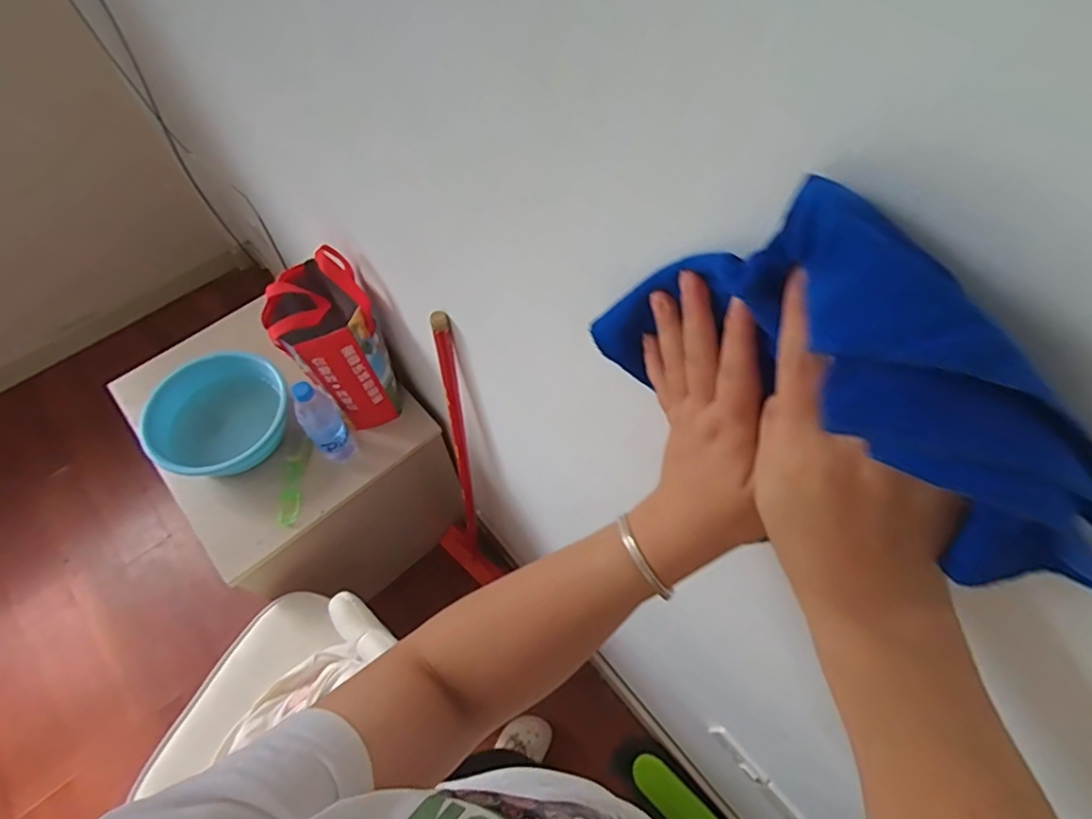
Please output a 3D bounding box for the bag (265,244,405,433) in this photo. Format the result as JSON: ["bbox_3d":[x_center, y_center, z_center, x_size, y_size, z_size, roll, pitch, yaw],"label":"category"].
[{"bbox_3d":[-0.374,-0.116,1.008,0.156,0.312,0.197,-26,63,-14],"label":"bag"}]

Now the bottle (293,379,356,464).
[{"bbox_3d":[-0.384,0.021,0.980,0.062,0.225,0.064,0,60,0],"label":"bottle"}]

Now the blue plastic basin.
[{"bbox_3d":[-0.596,0.018,1.056,0.250,0.103,0.236,0,60,0],"label":"blue plastic basin"}]

